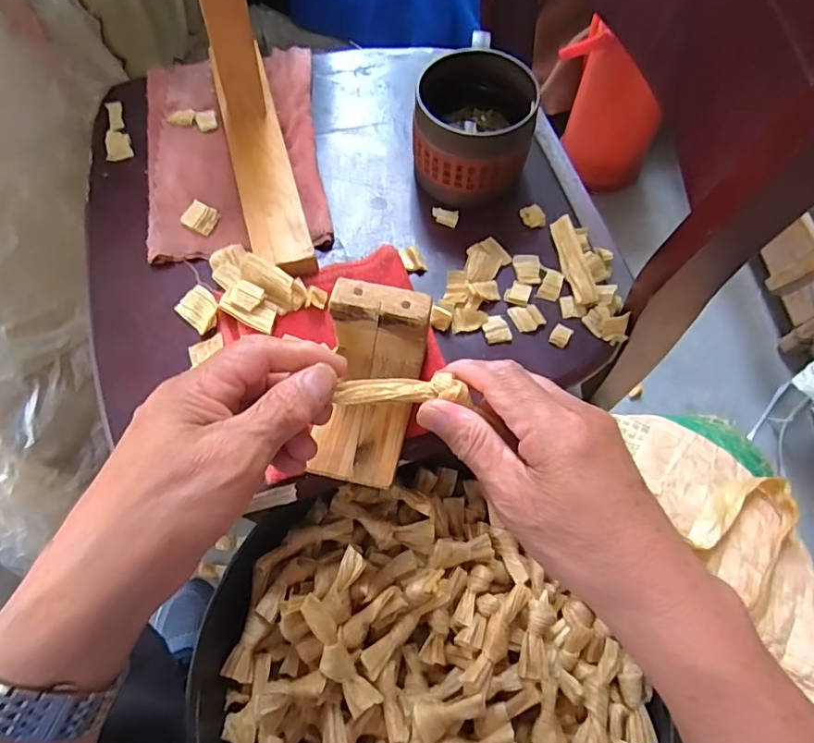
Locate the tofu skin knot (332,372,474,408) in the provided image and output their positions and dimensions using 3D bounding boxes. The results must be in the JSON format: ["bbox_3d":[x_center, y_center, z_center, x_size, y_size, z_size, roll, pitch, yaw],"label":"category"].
[{"bbox_3d":[-0.001,0.009,0.270,0.067,0.009,0.017,0,67,4],"label":"tofu skin knot"}]

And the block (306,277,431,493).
[{"bbox_3d":[-0.025,0.010,0.325,0.058,0.068,0.107,14,68,5],"label":"block"}]

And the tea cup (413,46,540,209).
[{"bbox_3d":[0.053,-0.190,0.424,0.091,0.081,0.095,0,67,0],"label":"tea cup"}]

